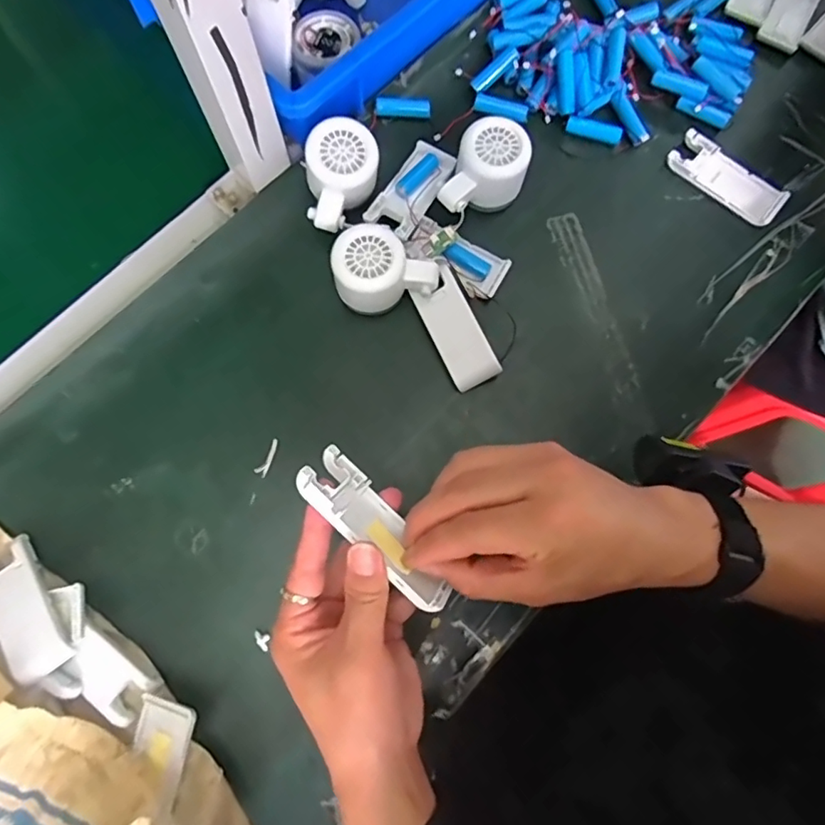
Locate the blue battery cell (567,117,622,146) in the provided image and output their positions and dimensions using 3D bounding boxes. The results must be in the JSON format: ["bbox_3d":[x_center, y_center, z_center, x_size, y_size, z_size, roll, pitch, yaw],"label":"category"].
[{"bbox_3d":[0.166,-0.257,0.495,0.050,0.012,0.011,16,78,2],"label":"blue battery cell"}]

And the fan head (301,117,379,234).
[{"bbox_3d":[-0.057,-0.190,0.444,0.058,0.044,0.078,1,78,-1],"label":"fan head"}]

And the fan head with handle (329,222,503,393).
[{"bbox_3d":[0.007,-0.089,0.445,0.157,0.041,0.068,39,82,-7],"label":"fan head with handle"}]

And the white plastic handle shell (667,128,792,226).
[{"bbox_3d":[0.277,-0.206,0.481,0.102,0.011,0.041,39,80,6],"label":"white plastic handle shell"}]

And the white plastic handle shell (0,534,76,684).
[{"bbox_3d":[-0.271,0.137,0.380,0.040,0.013,0.098,-36,69,-6],"label":"white plastic handle shell"}]

